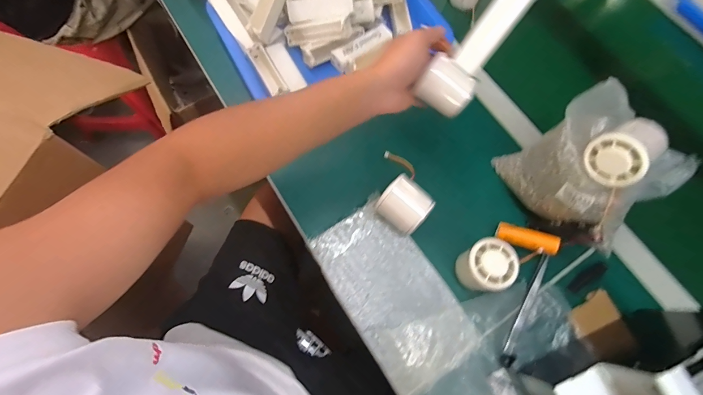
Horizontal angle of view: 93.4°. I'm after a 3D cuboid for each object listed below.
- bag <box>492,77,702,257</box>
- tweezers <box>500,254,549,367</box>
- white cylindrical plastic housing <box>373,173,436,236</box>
[{"bbox_3d":[0.292,-0.032,0.414,0.112,0.148,0.156,-33,75,-13],"label":"bag"},{"bbox_3d":[0.225,0.142,0.422,0.015,0.016,0.148,29,72,7],"label":"tweezers"},{"bbox_3d":[0.069,0.014,0.438,0.060,0.056,0.058,40,74,11],"label":"white cylindrical plastic housing"}]

